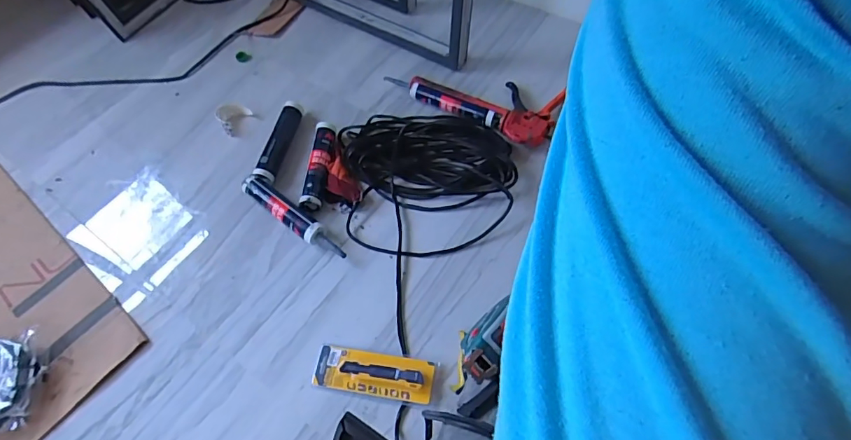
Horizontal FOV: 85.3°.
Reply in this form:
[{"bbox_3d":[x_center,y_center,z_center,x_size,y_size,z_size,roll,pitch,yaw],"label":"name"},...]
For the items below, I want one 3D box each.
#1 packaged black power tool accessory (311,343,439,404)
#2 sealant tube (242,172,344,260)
[{"bbox_3d":[-0.090,0.268,0.811,0.216,0.025,0.076,7,61,8],"label":"packaged black power tool accessory"},{"bbox_3d":[-0.278,-0.008,0.964,0.279,0.044,0.049,35,68,21],"label":"sealant tube"}]

